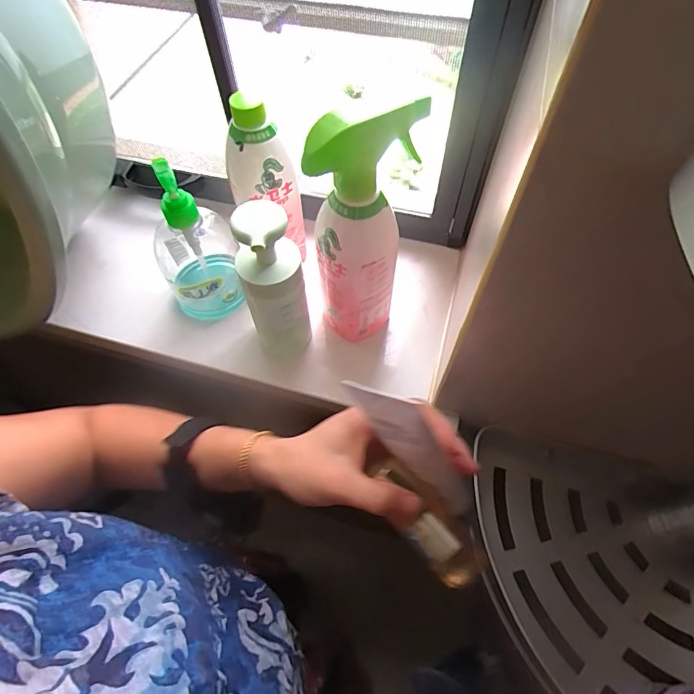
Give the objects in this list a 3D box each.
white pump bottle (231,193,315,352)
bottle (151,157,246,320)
[{"bbox_3d":[-0.068,-0.054,0.392,0.055,0.158,0.048,-8,58,-2],"label":"white pump bottle"},{"bbox_3d":[-0.159,-0.107,0.434,0.079,0.164,0.089,-28,61,-14],"label":"bottle"}]

